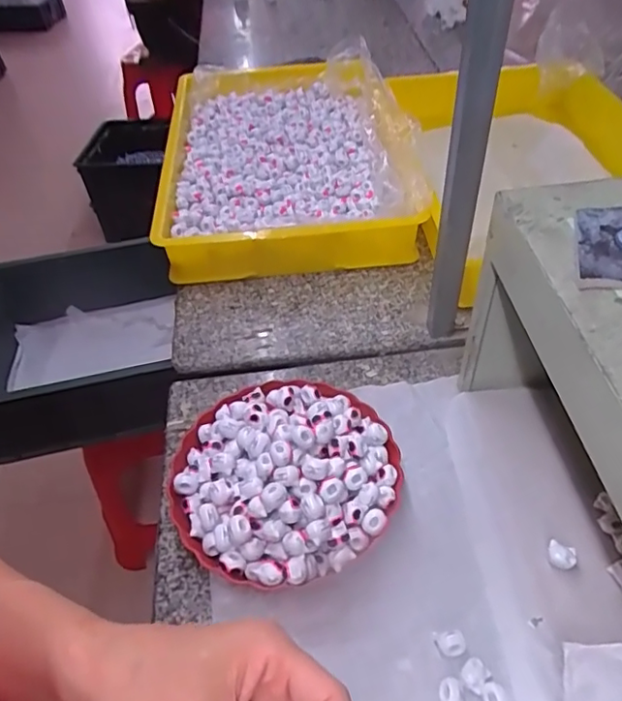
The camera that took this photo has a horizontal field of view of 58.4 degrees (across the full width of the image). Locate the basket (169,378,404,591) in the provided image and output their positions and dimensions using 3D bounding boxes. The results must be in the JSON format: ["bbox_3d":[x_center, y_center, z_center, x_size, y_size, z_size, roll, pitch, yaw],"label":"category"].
[{"bbox_3d":[-0.030,0.127,0.599,0.236,0.098,0.224,-2,48,3],"label":"basket"}]

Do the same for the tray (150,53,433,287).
[{"bbox_3d":[-0.052,-0.371,1.030,0.424,0.117,0.615,-8,48,-3],"label":"tray"}]

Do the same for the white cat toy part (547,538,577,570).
[{"bbox_3d":[0.242,0.198,0.536,0.026,0.013,0.025,-2,48,3],"label":"white cat toy part"}]

